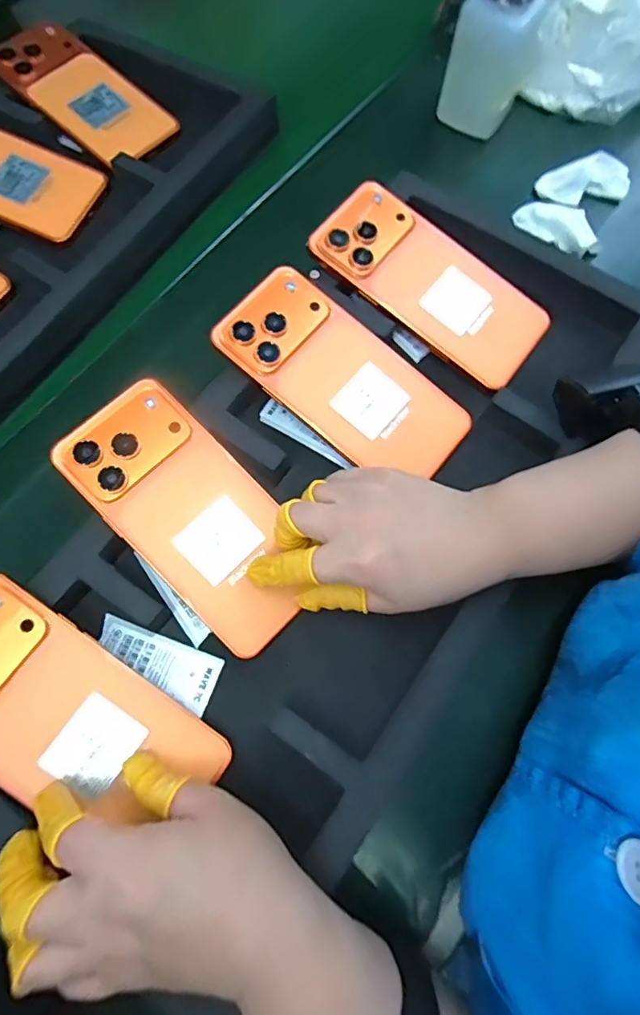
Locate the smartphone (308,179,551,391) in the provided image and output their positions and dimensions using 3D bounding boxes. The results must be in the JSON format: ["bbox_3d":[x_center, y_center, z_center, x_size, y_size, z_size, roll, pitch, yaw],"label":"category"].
[{"bbox_3d":[0.077,-0.154,0.346,0.159,0.007,0.078,39,76,0],"label":"smartphone"}]

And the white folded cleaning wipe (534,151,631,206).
[{"bbox_3d":[0.216,-0.261,0.404,0.077,0.021,0.039,-21,71,-9],"label":"white folded cleaning wipe"}]

